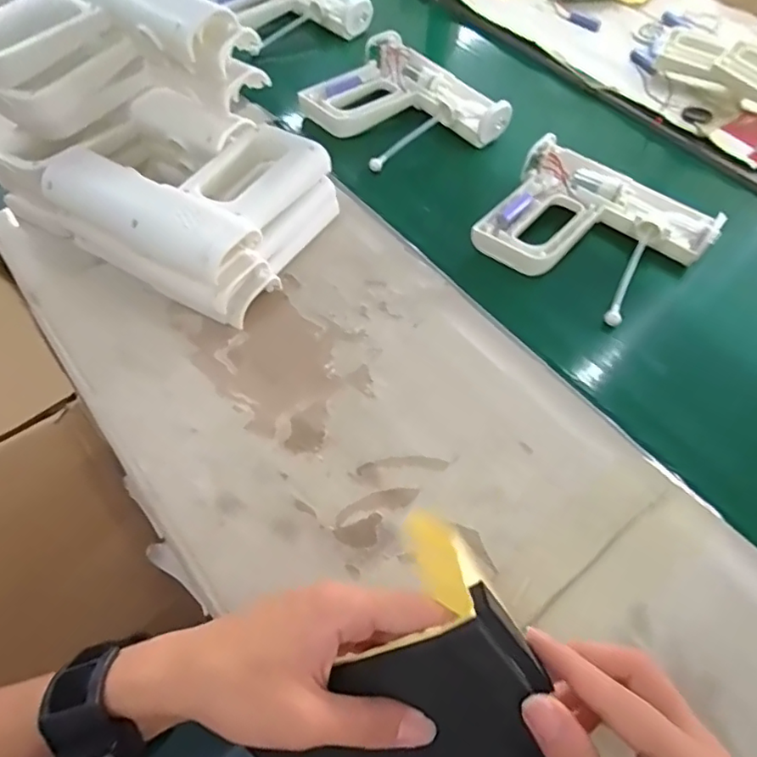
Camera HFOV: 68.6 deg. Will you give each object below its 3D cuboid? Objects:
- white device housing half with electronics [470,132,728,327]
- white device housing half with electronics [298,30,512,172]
[{"bbox_3d":[0.236,-0.161,0.591,0.214,0.033,0.194,30,63,17],"label":"white device housing half with electronics"},{"bbox_3d":[0.030,-0.343,0.693,0.179,0.039,0.216,-39,66,-21],"label":"white device housing half with electronics"}]

